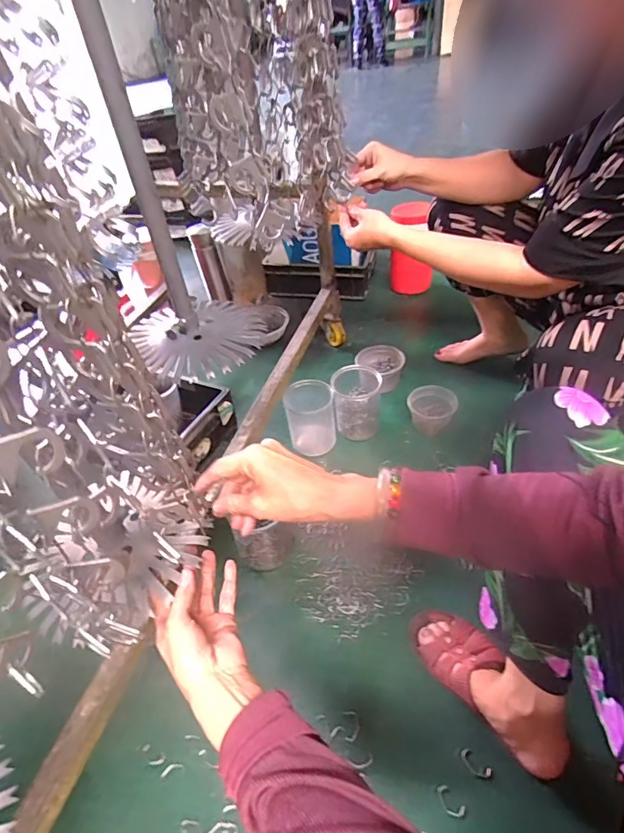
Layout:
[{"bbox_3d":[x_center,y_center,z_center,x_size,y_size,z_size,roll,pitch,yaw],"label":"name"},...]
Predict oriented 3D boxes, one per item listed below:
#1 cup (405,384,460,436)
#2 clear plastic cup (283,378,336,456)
[{"bbox_3d":[0.267,-0.006,1.005,0.105,0.075,0.105,1,43,9],"label":"cup"},{"bbox_3d":[-0.002,0.000,0.978,0.098,0.144,0.094,-4,43,4],"label":"clear plastic cup"}]

